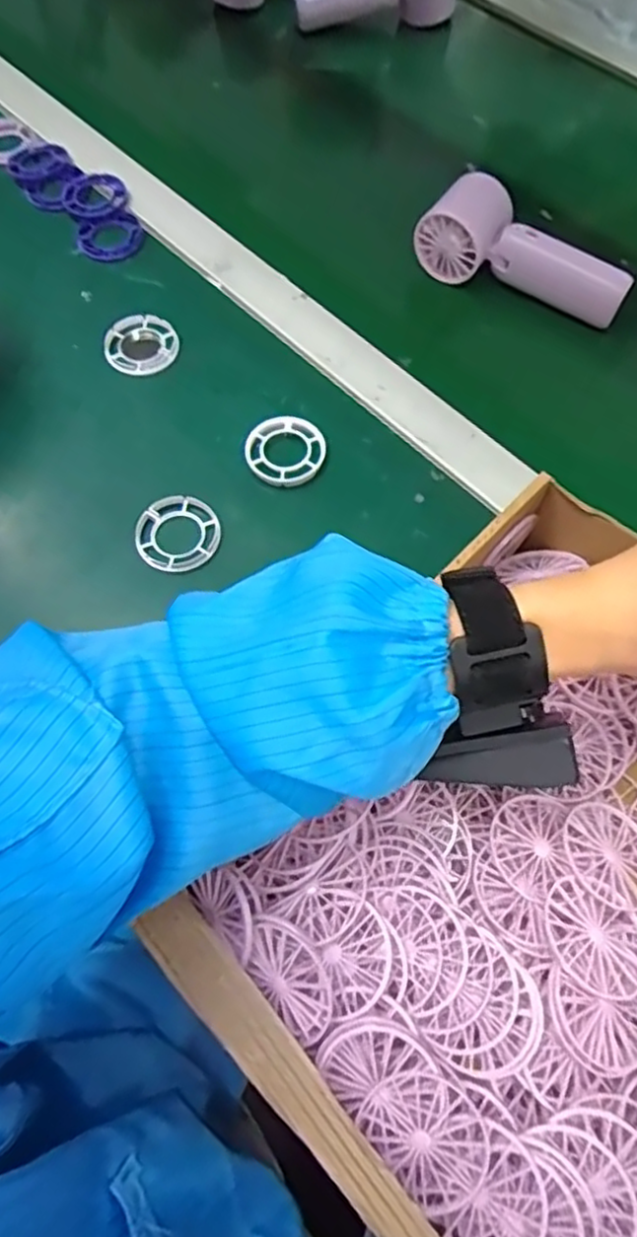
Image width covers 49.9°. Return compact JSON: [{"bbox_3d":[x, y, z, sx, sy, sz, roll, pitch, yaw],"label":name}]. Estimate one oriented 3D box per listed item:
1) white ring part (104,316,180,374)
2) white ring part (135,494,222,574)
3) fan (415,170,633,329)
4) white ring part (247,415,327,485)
[{"bbox_3d":[-0.130,-0.199,0.496,0.049,0.007,0.049,-1,66,2],"label":"white ring part"},{"bbox_3d":[-0.088,-0.053,0.429,0.050,0.010,0.051,-1,66,2],"label":"white ring part"},{"bbox_3d":[0.150,-0.266,0.497,0.153,0.055,0.042,30,71,14],"label":"fan"},{"bbox_3d":[-0.022,-0.113,0.454,0.051,0.007,0.051,-1,66,2],"label":"white ring part"}]

